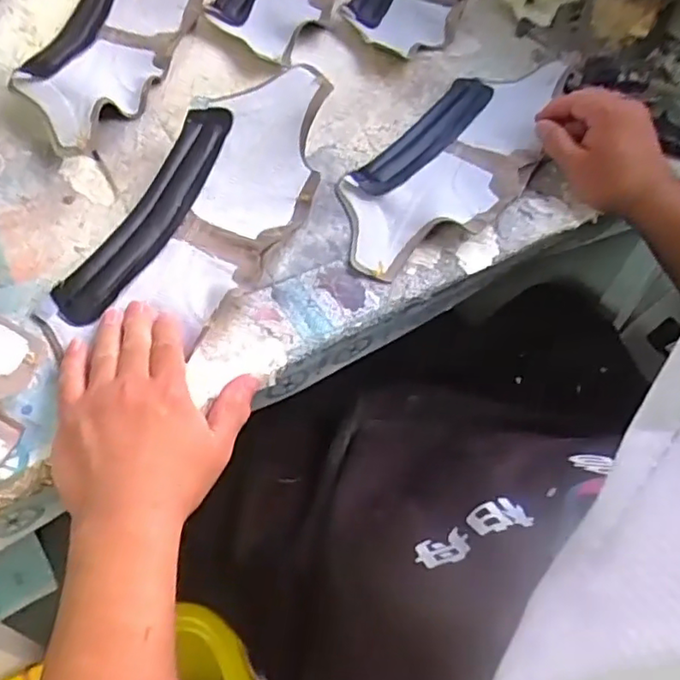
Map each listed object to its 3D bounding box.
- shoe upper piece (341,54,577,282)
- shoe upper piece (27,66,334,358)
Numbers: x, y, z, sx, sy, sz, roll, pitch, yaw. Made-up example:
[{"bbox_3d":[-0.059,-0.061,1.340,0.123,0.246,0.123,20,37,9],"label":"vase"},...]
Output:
[{"bbox_3d":[0.122,-0.185,0.615,0.132,0.021,0.355,34,63,18],"label":"shoe upper piece"},{"bbox_3d":[-0.112,-0.109,0.544,0.138,0.059,0.306,31,71,16],"label":"shoe upper piece"}]

